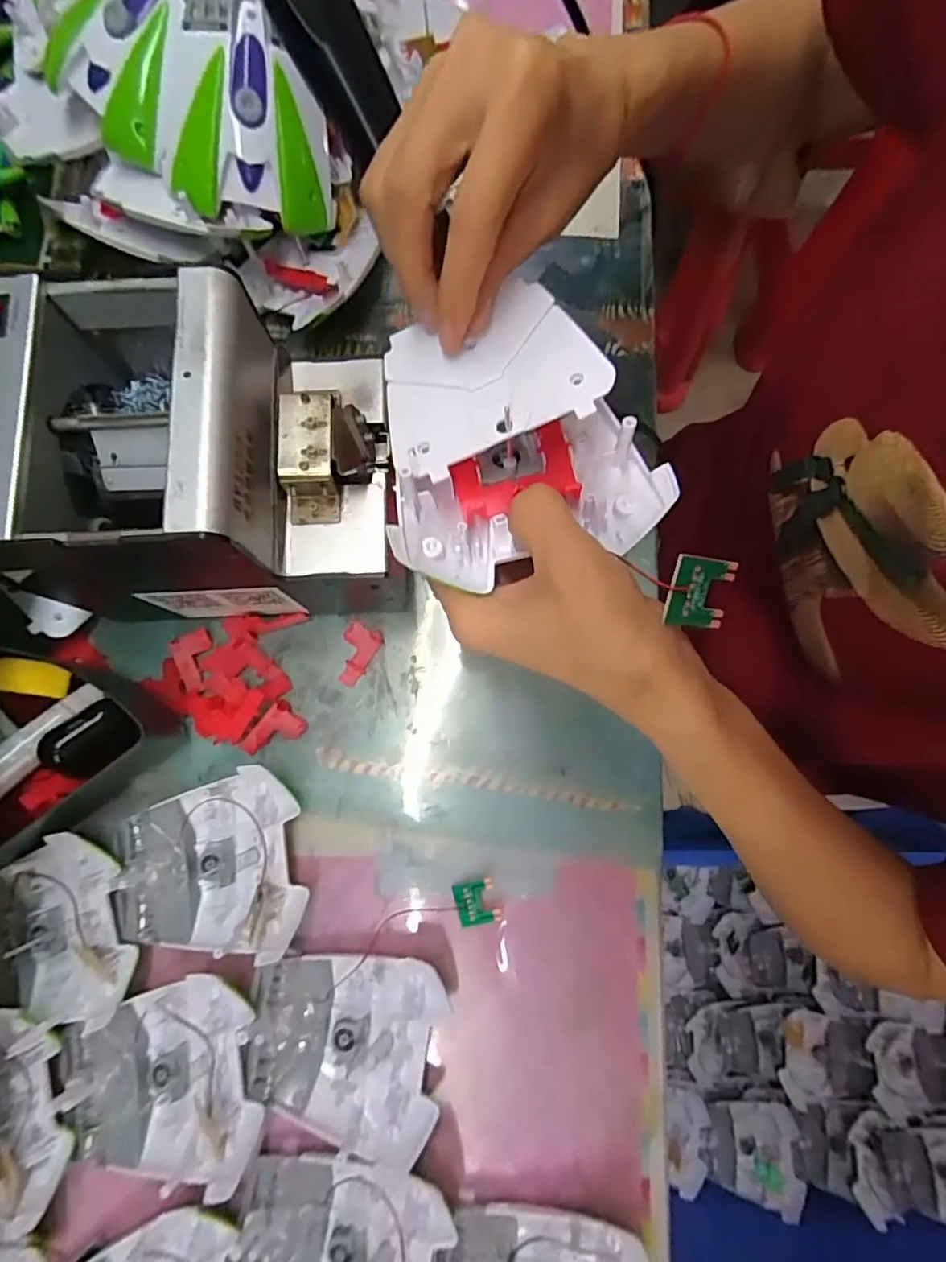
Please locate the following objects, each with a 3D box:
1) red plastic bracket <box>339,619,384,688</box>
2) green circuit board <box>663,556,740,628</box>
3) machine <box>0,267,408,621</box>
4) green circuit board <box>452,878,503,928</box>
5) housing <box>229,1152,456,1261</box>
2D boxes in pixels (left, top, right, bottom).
[{"bbox_3d":[-0.075,0.014,0.364,0.024,0.004,0.038,28,81,5],"label":"red plastic bracket"},{"bbox_3d":[0.080,-0.014,0.204,0.025,0.004,0.024,6,103,-19],"label":"green circuit board"},{"bbox_3d":[-0.132,-0.083,0.309,0.178,0.149,0.129,-1,80,0],"label":"machine"},{"bbox_3d":[0.002,0.156,0.332,0.025,0.005,0.023,-13,68,5],"label":"green circuit board"},{"bbox_3d":[-0.068,0.319,0.290,0.105,0.020,0.097,12,80,2],"label":"housing"}]

